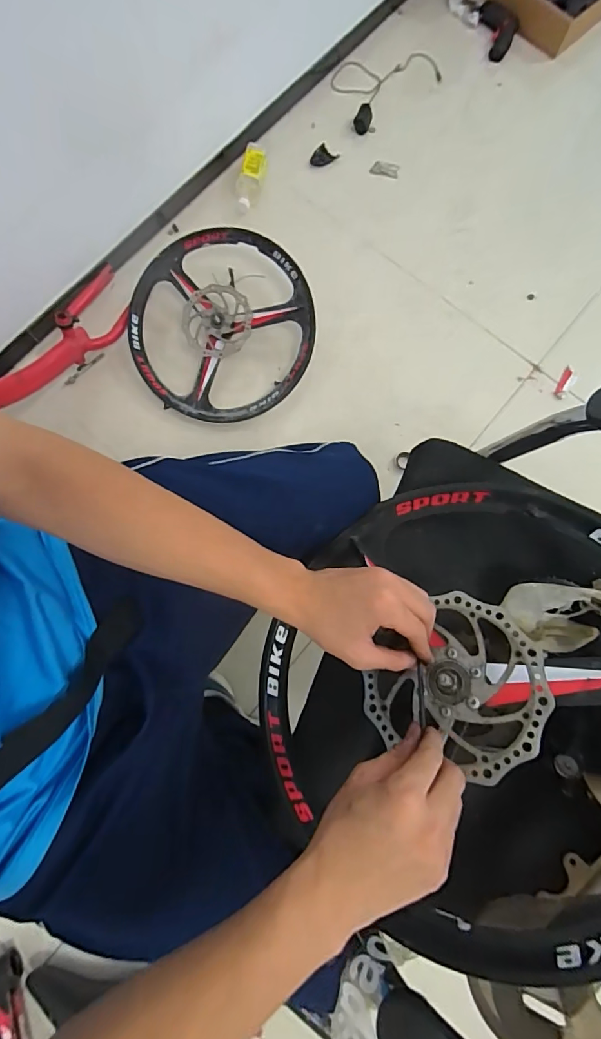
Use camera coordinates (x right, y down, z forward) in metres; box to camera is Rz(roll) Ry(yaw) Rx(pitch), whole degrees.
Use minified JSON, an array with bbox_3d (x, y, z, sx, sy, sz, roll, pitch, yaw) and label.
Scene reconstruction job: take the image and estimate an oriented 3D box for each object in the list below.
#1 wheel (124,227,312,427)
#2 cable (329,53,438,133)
[{"bbox_3d":[-0.179,-0.421,0.998,0.417,0.058,0.417,-2,93,6],"label":"wheel"},{"bbox_3d":[0.222,-1.186,1.220,0.209,0.033,0.336,42,82,7],"label":"cable"}]

